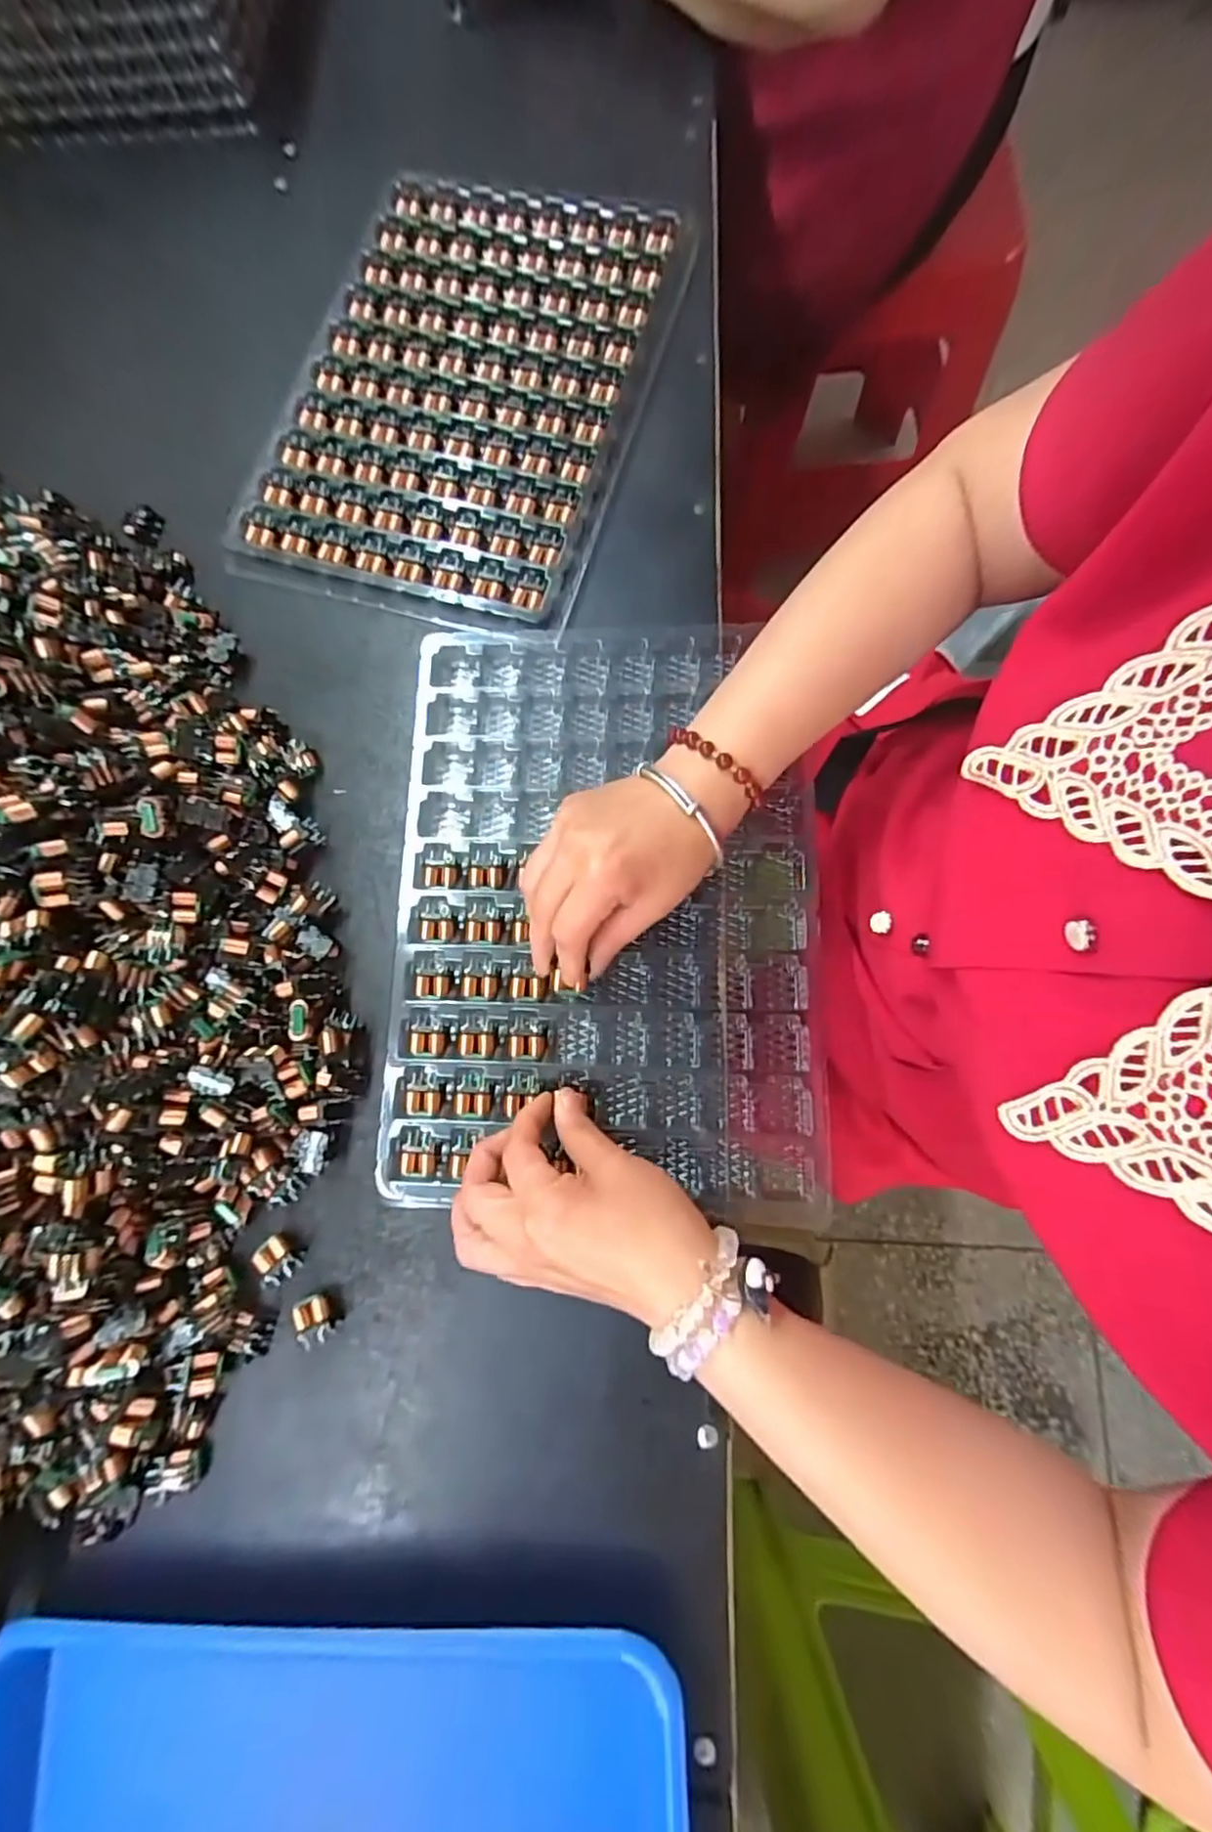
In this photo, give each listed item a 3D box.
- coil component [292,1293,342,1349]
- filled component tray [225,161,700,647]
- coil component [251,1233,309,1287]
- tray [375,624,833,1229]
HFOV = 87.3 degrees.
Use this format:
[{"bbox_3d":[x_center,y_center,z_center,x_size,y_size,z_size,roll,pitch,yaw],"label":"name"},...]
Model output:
[{"bbox_3d":[-0.155,0.214,0.338,0.020,0.012,0.022,-27,79,-2],"label":"coil component"},{"bbox_3d":[-0.097,-0.369,0.433,0.243,0.020,0.339,17,81,6],"label":"filled component tray"},{"bbox_3d":[-0.178,0.185,0.345,0.021,0.012,0.024,-40,80,-5],"label":"coil component"},{"bbox_3d":[0.002,-0.011,0.368,0.241,0.026,0.334,2,78,0],"label":"tray"}]

